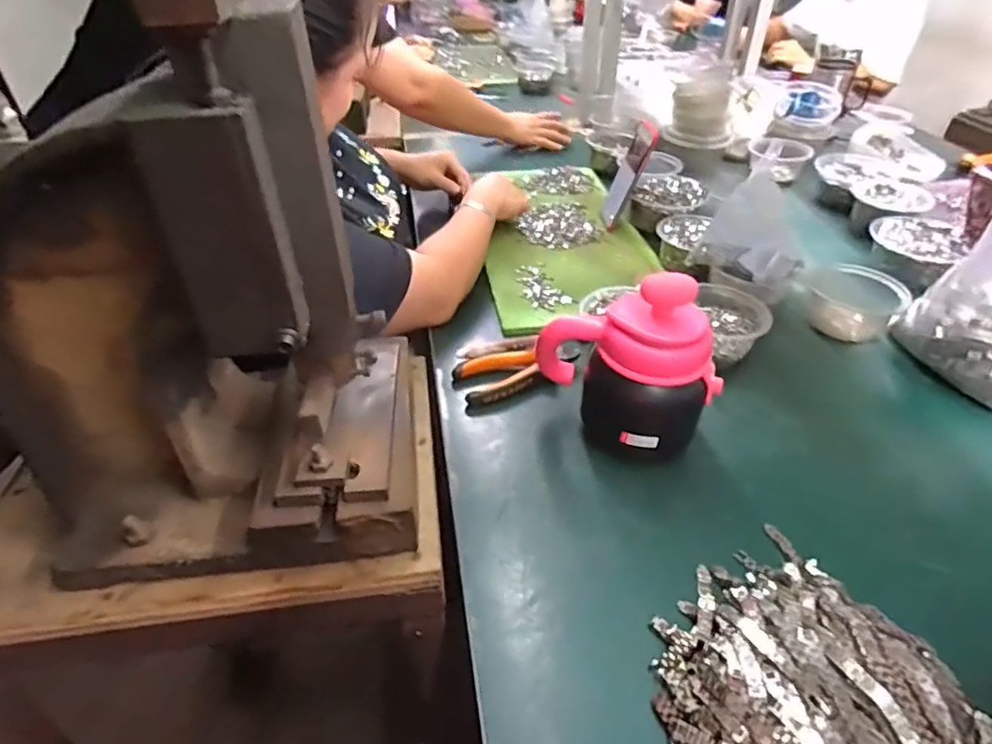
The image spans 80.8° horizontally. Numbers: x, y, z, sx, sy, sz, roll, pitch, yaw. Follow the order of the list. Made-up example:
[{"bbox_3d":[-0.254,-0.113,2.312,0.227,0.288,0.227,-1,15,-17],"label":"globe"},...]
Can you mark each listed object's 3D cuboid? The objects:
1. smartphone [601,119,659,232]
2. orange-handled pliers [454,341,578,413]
[{"bbox_3d":[0.214,-0.314,0.939,0.015,0.166,0.074,9,41,-18],"label":"smartphone"},{"bbox_3d":[0.029,-0.008,0.673,0.152,0.032,0.061,-15,41,-18],"label":"orange-handled pliers"}]

